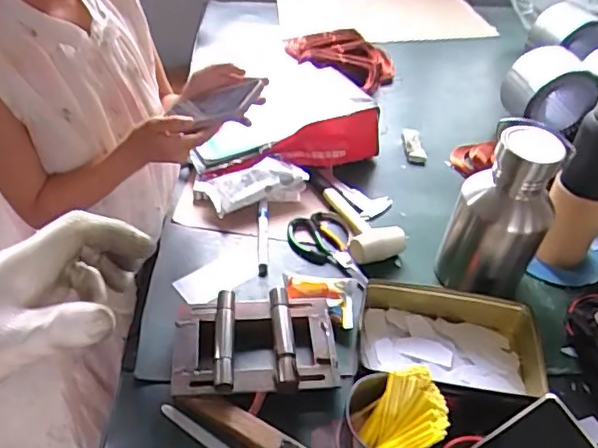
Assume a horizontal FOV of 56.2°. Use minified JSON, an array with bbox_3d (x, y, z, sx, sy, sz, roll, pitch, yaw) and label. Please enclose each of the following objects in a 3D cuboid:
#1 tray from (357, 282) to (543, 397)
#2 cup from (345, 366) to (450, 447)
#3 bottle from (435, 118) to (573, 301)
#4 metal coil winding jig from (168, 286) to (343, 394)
[{"bbox_3d":[0.197,0.149,0.724,0.226,0.060,0.118,5,43,2],"label":"tray"},{"bbox_3d":[0.103,0.211,0.599,0.096,0.070,0.089,1,43,-1],"label":"cup"},{"bbox_3d":[0.272,-0.012,0.757,0.125,0.239,0.114,19,46,17],"label":"bottle"},{"bbox_3d":[-0.055,0.149,0.696,0.197,0.051,0.133,-1,43,-4],"label":"metal coil winding jig"}]

